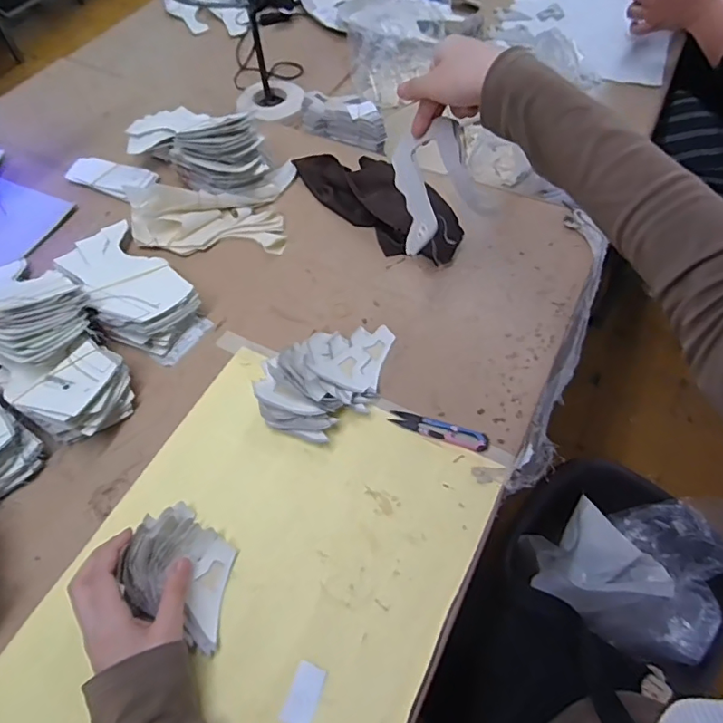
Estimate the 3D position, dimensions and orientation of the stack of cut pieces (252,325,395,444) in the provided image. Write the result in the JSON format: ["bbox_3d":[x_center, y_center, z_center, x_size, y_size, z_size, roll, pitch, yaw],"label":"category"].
[{"bbox_3d":[-0.029,0.013,0.540,0.168,0.042,0.098,-34,63,-18],"label":"stack of cut pieces"}]

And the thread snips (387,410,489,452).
[{"bbox_3d":[0.079,0.069,0.521,0.100,0.013,0.020,18,59,12],"label":"thread snips"}]

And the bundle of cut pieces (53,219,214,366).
[{"bbox_3d":[-0.279,-0.089,0.609,0.105,0.042,0.222,-39,65,-20],"label":"bundle of cut pieces"}]

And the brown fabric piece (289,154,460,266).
[{"bbox_3d":[0.022,-0.225,0.688,0.105,0.034,0.266,-36,64,-20],"label":"brown fabric piece"}]

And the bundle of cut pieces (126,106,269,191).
[{"bbox_3d":[-0.228,-0.307,0.698,0.213,0.067,0.099,29,63,18],"label":"bundle of cut pieces"}]

